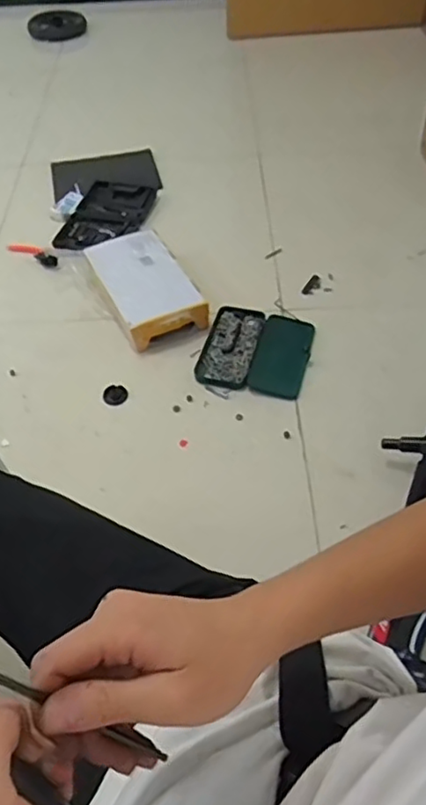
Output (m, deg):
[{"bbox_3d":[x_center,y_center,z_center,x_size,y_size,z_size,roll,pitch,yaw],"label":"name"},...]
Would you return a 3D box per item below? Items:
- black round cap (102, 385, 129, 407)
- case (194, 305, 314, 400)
[{"bbox_3d":[-0.218,-0.018,1.411,0.055,0.018,0.051,0,51,0],"label":"black round cap"},{"bbox_3d":[0.100,-0.126,1.476,0.243,0.027,0.259,13,51,12],"label":"case"}]

